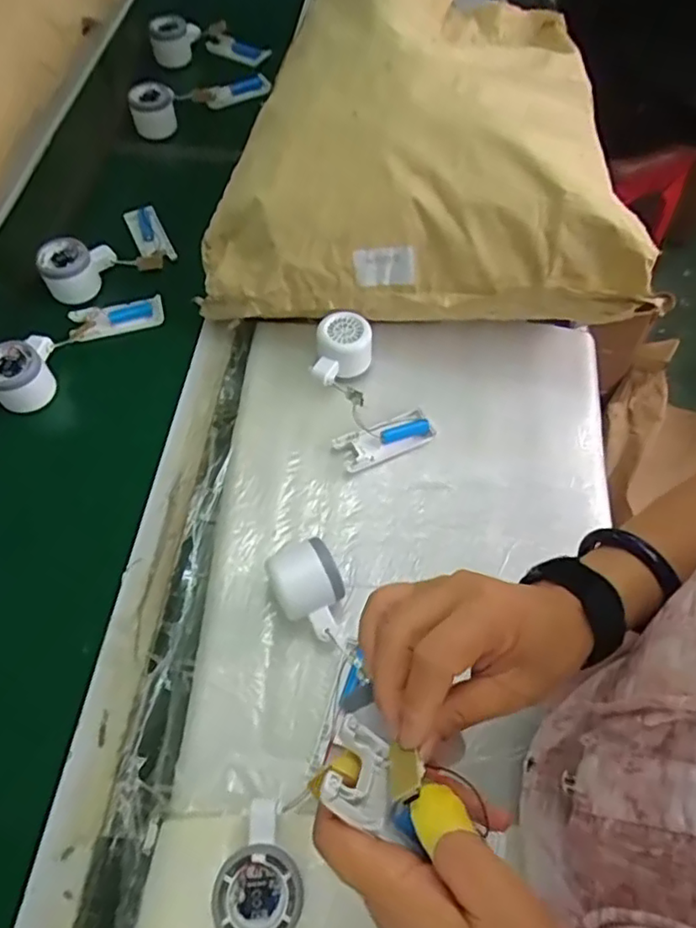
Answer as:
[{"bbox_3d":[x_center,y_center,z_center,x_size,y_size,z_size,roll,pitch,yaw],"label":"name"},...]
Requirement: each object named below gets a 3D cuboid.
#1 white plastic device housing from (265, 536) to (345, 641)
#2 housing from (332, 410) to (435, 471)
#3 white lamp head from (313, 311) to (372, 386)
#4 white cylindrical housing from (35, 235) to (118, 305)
[{"bbox_3d":[-0.034,0.109,0.520,0.054,0.054,0.079,-25,63,-15],"label":"white plastic device housing"},{"bbox_3d":[0.038,-0.025,0.612,0.098,0.016,0.037,-21,62,-13],"label":"housing"},{"bbox_3d":[-0.006,-0.118,0.648,0.062,0.047,0.084,5,67,4],"label":"white lamp head"},{"bbox_3d":[-0.319,-0.229,0.719,0.079,0.048,0.079,1,60,-1],"label":"white cylindrical housing"}]

